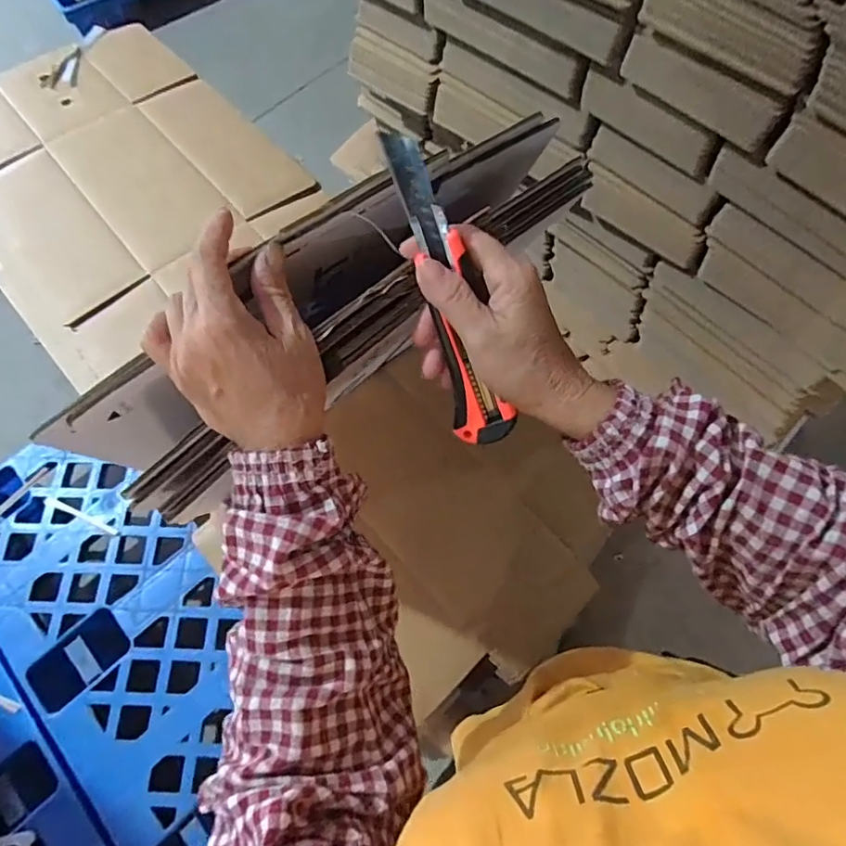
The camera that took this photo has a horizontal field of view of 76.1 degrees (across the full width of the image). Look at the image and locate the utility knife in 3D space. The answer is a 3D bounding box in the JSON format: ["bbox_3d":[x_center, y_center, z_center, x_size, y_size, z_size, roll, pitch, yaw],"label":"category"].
[{"bbox_3d":[0.018,-0.067,0.312,0.033,0.185,0.018,-22,29,-6],"label":"utility knife"}]

